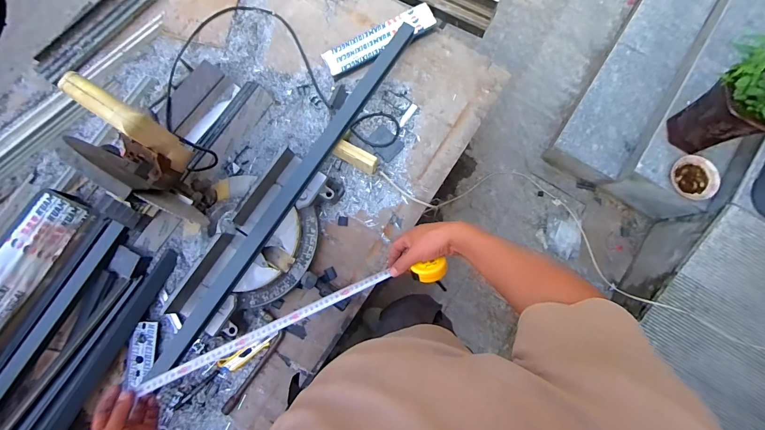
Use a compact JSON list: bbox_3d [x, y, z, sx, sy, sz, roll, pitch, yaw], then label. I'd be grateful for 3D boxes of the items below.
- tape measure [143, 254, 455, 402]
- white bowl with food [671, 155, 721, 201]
[{"bbox_3d":[-0.145,0.191,0.624,0.549,0.039,0.059,-21,80,-4],"label":"tape measure"},{"bbox_3d":[1.189,-0.145,1.342,0.157,0.042,0.147,0,80,0],"label":"white bowl with food"}]

